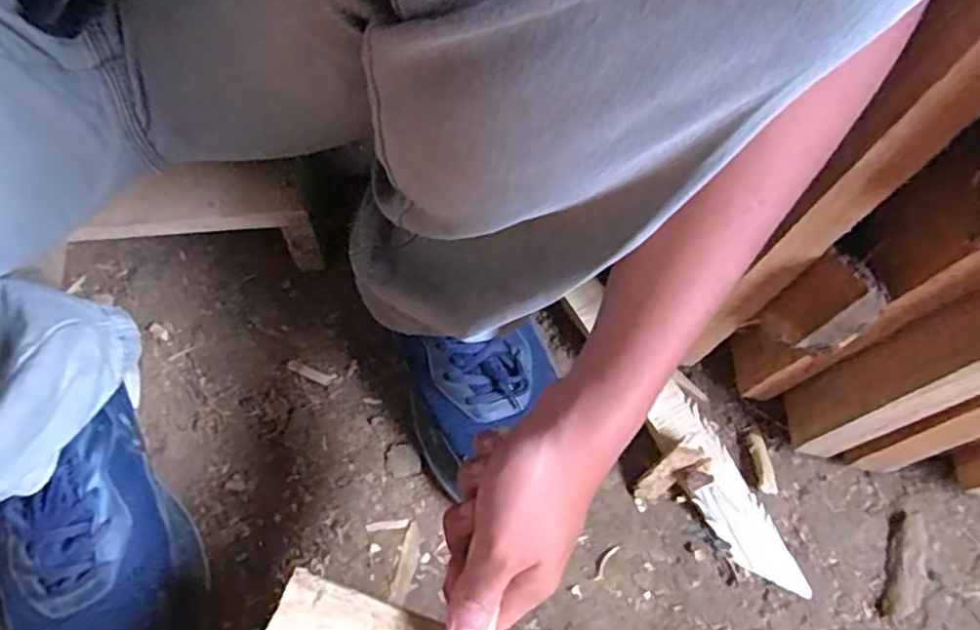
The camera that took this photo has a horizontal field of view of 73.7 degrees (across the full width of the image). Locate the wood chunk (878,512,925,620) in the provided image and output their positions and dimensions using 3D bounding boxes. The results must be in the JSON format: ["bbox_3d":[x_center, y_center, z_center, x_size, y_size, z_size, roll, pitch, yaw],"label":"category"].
[{"bbox_3d":[0.307,0.185,0.482,0.026,0.007,0.077,22,64,8],"label":"wood chunk"}]

